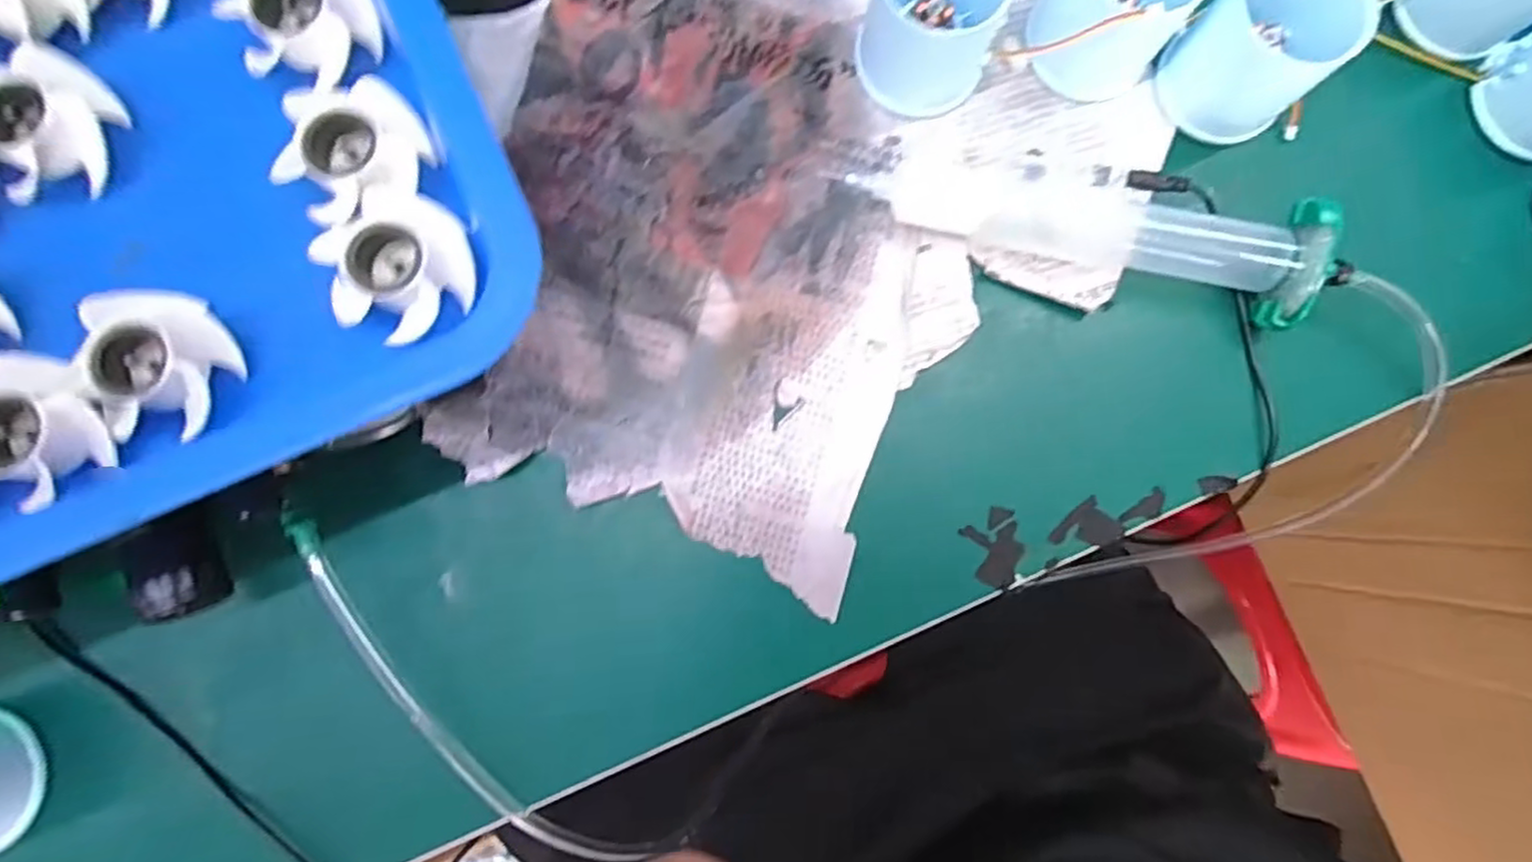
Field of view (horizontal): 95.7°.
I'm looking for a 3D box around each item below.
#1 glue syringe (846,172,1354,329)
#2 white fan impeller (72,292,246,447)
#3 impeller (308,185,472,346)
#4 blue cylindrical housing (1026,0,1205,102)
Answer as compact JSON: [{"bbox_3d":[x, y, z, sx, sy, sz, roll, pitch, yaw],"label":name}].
[{"bbox_3d":[0.135,-0.085,0.281,0.185,0.031,0.040,15,82,1],"label":"glue syringe"},{"bbox_3d":[-0.183,-0.020,0.207,0.035,0.018,0.043,13,82,1],"label":"white fan impeller"},{"bbox_3d":[-0.112,-0.051,0.211,0.040,0.014,0.042,0,82,-1],"label":"impeller"},{"bbox_3d":[0.142,-0.173,0.280,0.054,0.048,0.057,0,82,-1],"label":"blue cylindrical housing"}]

